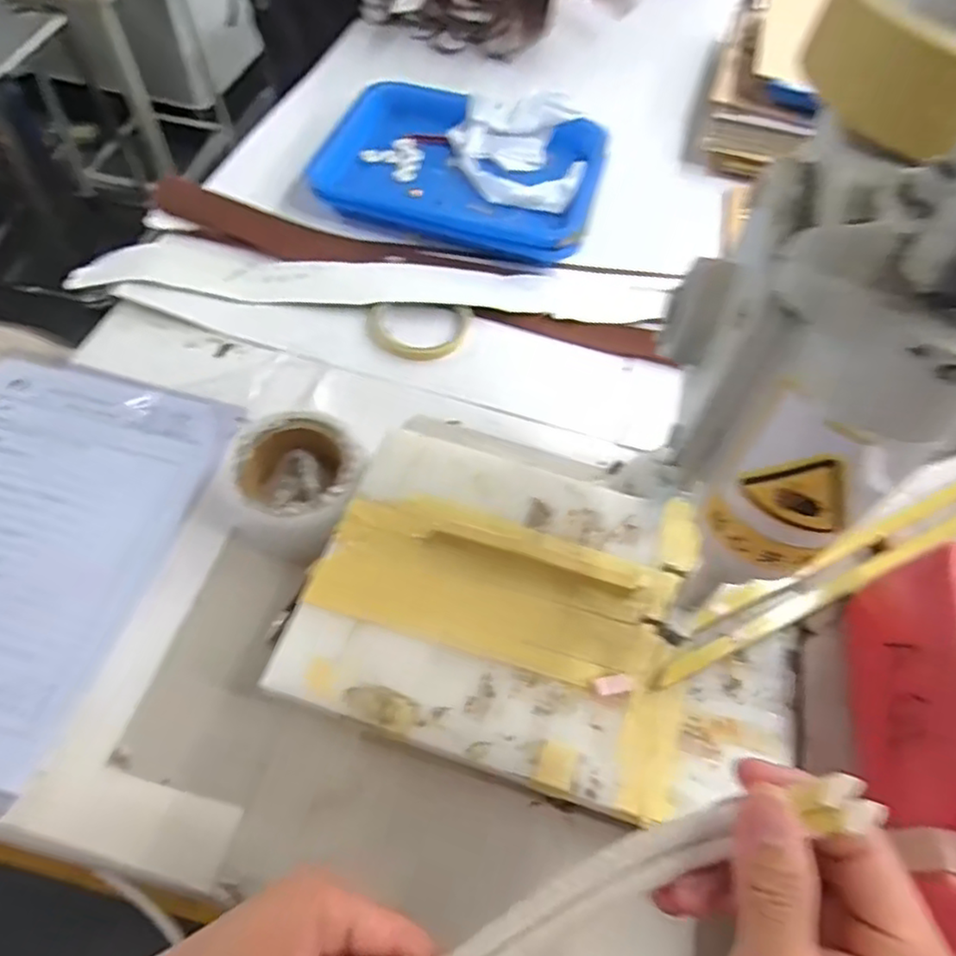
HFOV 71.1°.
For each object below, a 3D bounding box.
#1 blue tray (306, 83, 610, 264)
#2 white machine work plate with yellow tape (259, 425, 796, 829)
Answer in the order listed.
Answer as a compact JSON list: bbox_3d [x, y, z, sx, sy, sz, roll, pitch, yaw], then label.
[{"bbox_3d":[-0.016,-0.327,0.706,0.280,0.039,0.201,12,58,3],"label":"blue tray"},{"bbox_3d":[0.045,0.080,0.417,0.289,0.023,0.201,15,57,5],"label":"white machine work plate with yellow tape"}]

